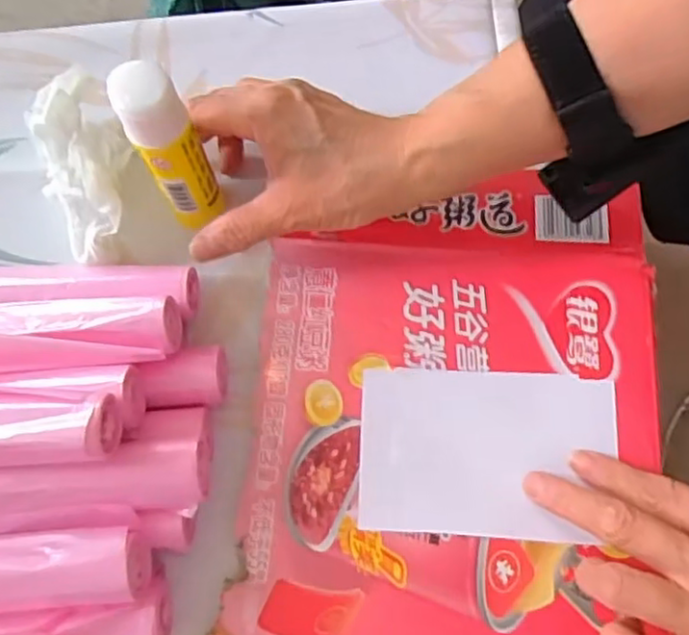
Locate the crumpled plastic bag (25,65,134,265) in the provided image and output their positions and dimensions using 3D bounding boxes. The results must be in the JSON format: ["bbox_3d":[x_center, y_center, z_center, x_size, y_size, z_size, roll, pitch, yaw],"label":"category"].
[{"bbox_3d":[-0.143,-0.086,0.373,0.050,0.044,0.107,-24,71,-7],"label":"crumpled plastic bag"}]

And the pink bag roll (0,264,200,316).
[{"bbox_3d":[-0.139,-0.014,0.360,0.124,0.024,0.025,1,70,2],"label":"pink bag roll"}]

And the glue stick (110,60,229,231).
[{"bbox_3d":[-0.081,-0.077,0.327,0.027,0.102,0.020,-32,66,-8],"label":"glue stick"}]

